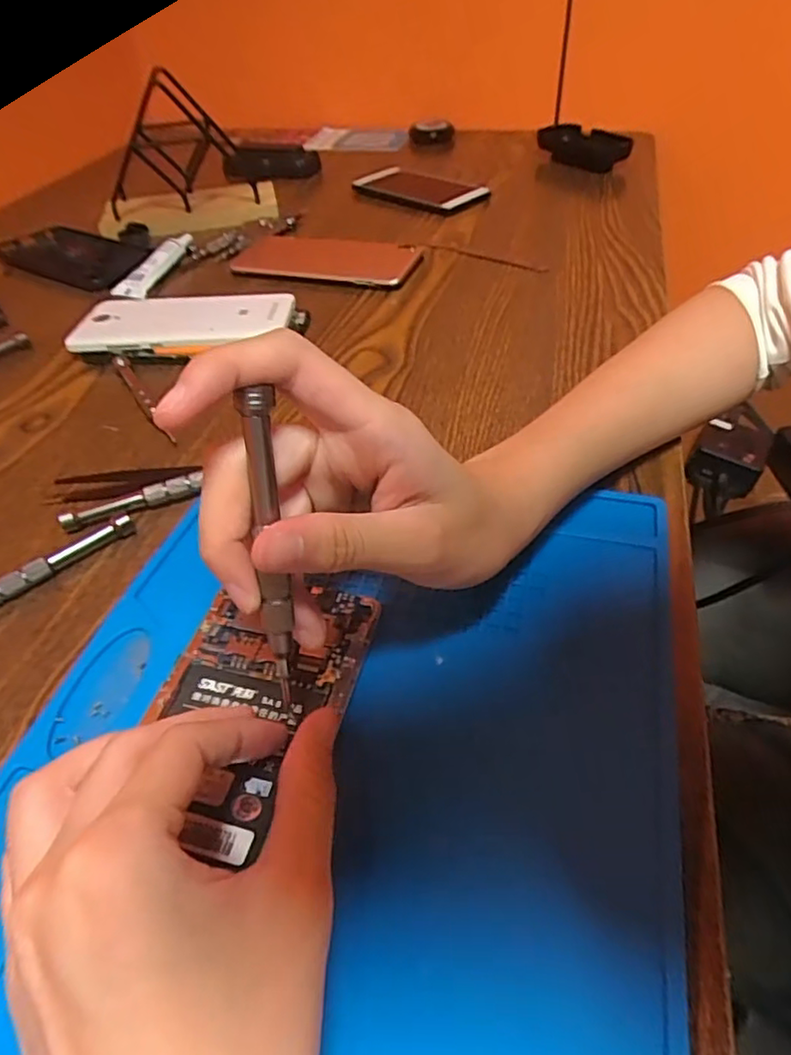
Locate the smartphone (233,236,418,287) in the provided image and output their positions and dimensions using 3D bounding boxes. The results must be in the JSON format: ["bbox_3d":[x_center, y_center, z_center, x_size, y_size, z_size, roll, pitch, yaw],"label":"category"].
[{"bbox_3d":[-0.060,-0.224,0.536,0.148,0.014,0.065,11,46,15],"label":"smartphone"}]

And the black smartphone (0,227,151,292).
[{"bbox_3d":[-0.292,-0.247,0.577,0.163,0.009,0.079,27,52,28],"label":"black smartphone"}]

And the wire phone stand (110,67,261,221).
[{"bbox_3d":[-0.222,-0.374,0.625,0.137,0.111,0.125,-17,46,-13],"label":"wire phone stand"}]

